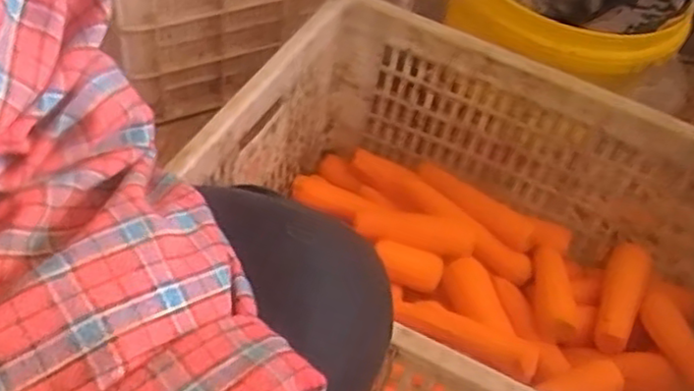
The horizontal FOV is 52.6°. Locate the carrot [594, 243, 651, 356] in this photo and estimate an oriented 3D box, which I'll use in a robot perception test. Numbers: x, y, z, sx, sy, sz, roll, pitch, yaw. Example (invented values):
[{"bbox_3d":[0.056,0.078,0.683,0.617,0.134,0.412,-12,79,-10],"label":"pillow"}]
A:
[{"bbox_3d":[0.272,0.100,0.696,0.034,0.026,0.113,17,73,11],"label":"carrot"}]

